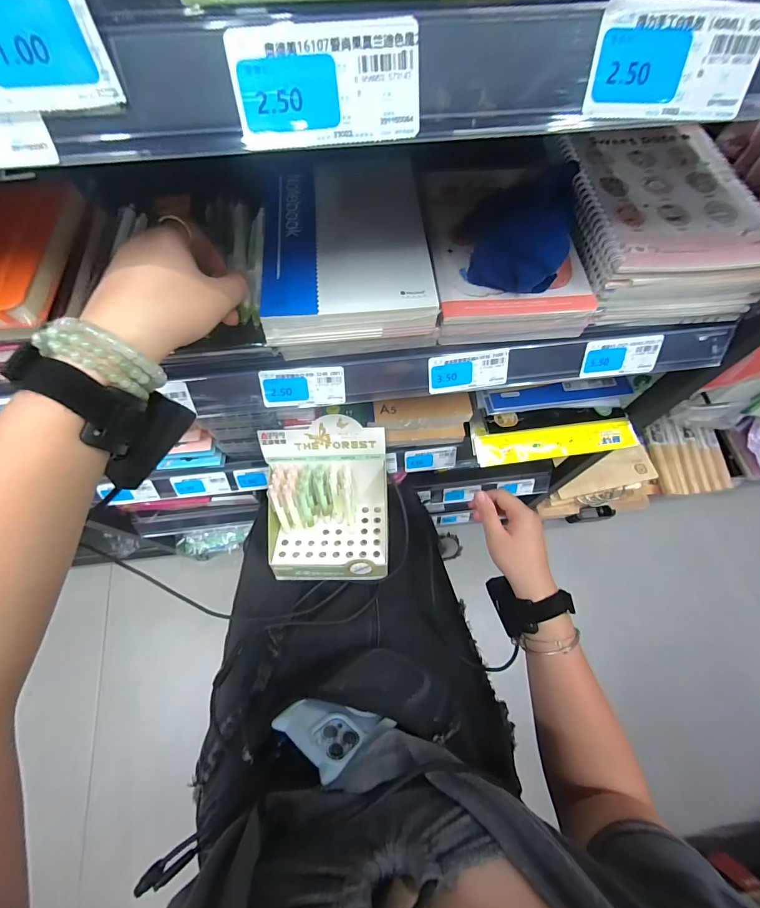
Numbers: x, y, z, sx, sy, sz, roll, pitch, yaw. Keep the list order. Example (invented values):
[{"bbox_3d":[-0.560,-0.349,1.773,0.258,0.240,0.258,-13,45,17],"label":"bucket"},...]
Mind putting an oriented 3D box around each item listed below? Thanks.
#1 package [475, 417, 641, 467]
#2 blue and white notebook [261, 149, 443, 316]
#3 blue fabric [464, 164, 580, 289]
[{"bbox_3d":[0.253,-0.018,0.543,0.228,0.016,0.046,-8,68,-4],"label":"package"},{"bbox_3d":[-0.033,-0.213,0.348,0.146,0.010,0.216,-4,68,-3],"label":"blue and white notebook"},{"bbox_3d":[0.129,-0.213,0.335,0.088,0.056,0.136,19,69,7],"label":"blue fabric"}]

